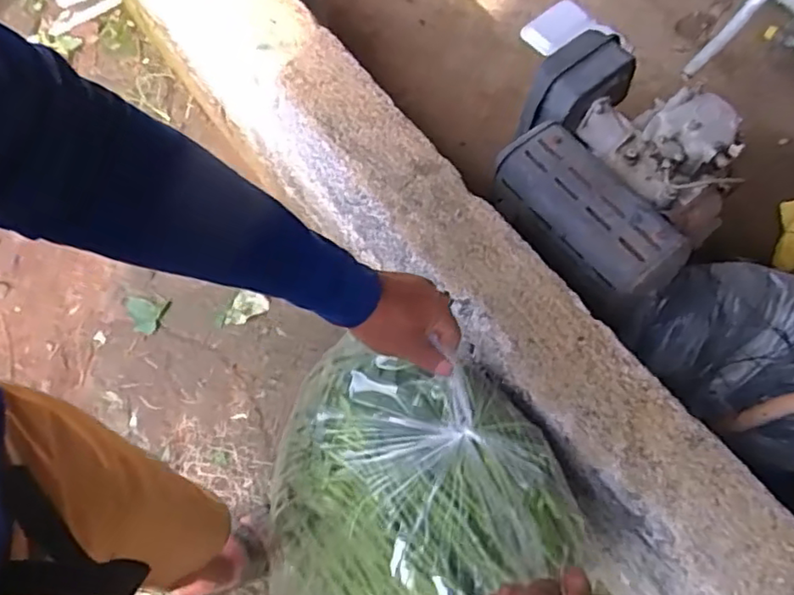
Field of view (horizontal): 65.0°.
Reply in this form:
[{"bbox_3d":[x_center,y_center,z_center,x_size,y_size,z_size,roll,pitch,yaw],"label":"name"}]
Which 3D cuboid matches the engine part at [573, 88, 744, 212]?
[{"bbox_3d":[0.365,-0.221,0.862,0.126,0.099,0.185,-34,69,-12],"label":"engine part"}]

